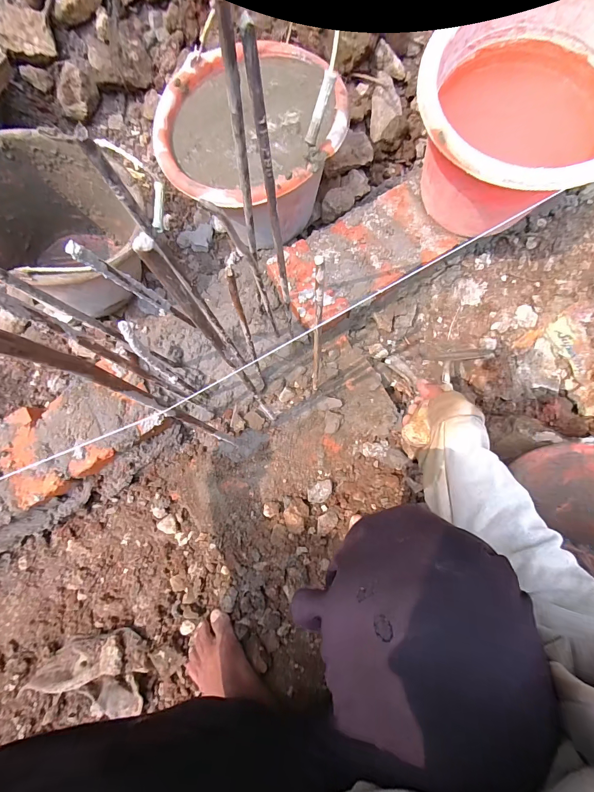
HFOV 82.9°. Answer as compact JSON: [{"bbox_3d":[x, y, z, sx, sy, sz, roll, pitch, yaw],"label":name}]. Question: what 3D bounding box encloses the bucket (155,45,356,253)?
[{"bbox_3d":[-0.070,-0.399,0.565,0.285,0.171,0.261,0,80,1],"label":"bucket"}]

